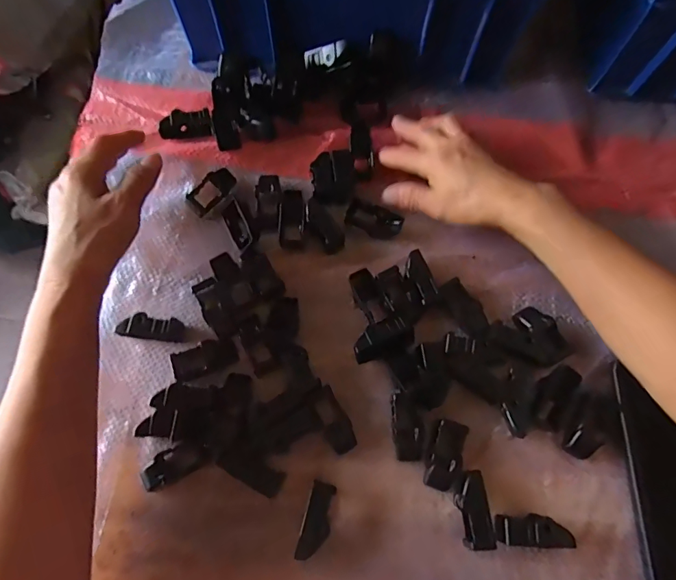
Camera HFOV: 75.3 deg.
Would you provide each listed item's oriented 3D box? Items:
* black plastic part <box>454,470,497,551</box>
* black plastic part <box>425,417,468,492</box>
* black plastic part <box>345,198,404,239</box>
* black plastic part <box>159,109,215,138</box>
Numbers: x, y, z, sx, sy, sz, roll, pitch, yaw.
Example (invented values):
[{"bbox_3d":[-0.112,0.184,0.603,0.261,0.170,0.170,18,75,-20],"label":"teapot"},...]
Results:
[{"bbox_3d":[0.097,0.155,0.313,0.020,0.022,0.048,-3,70,-3],"label":"black plastic part"},{"bbox_3d":[0.081,0.124,0.329,0.026,0.019,0.048,16,70,4],"label":"black plastic part"},{"bbox_3d":[0.033,-0.063,0.392,0.049,0.018,0.023,21,70,6],"label":"black plastic part"},{"bbox_3d":[-0.146,-0.159,0.422,0.048,0.022,0.017,-9,70,-5],"label":"black plastic part"}]

